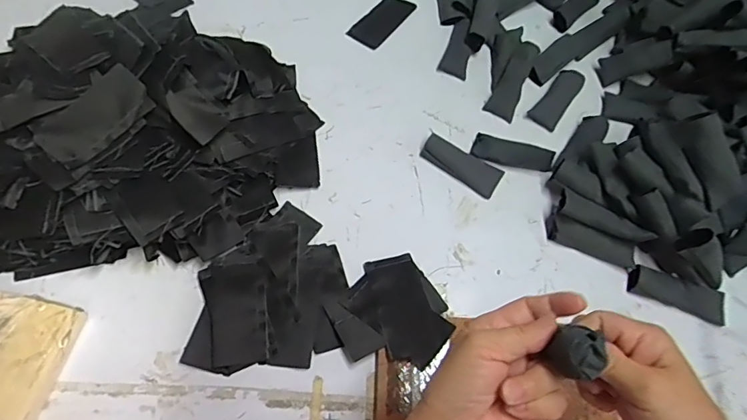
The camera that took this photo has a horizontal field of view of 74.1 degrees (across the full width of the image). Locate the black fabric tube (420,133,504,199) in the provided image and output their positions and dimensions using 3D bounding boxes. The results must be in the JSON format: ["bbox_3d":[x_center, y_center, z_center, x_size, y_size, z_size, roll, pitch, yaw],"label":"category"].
[{"bbox_3d":[0.111,-0.058,0.626,0.103,0.016,0.040,33,65,14],"label":"black fabric tube"}]

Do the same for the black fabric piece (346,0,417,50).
[{"bbox_3d":[0.012,-0.287,0.750,0.056,0.005,0.113,32,64,14],"label":"black fabric piece"}]

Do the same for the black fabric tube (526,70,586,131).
[{"bbox_3d":[0.254,-0.154,0.677,0.039,0.011,0.096,37,75,14],"label":"black fabric tube"}]

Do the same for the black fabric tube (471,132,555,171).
[{"bbox_3d":[0.176,-0.074,0.626,0.099,0.028,0.033,25,63,10],"label":"black fabric tube"}]

